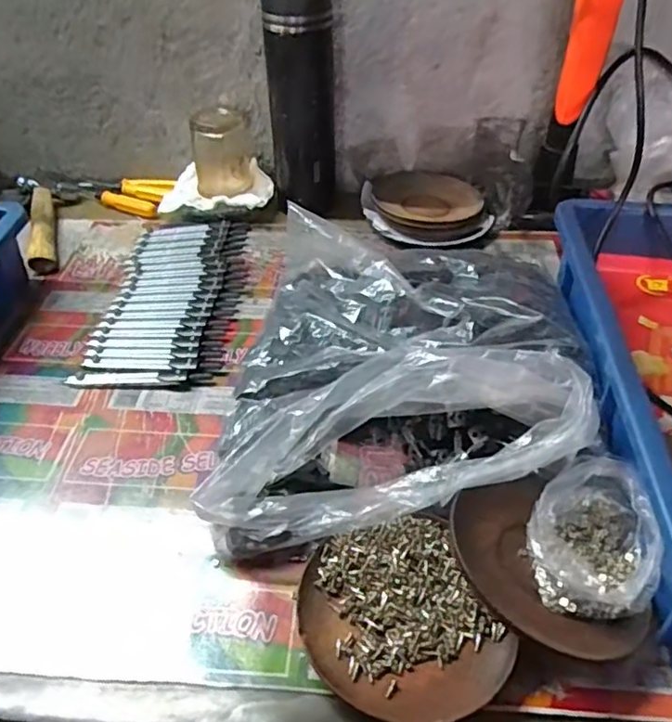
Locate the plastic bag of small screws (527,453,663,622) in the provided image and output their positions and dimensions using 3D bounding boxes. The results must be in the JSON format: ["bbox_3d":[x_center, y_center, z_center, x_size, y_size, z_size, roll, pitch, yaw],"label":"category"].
[{"bbox_3d":[0.145,0.100,0.336,0.088,0.039,0.071,-32,51,-28],"label":"plastic bag of small screws"}]

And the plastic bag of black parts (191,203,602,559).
[{"bbox_3d":[0.053,-0.001,0.435,0.238,0.061,0.286,3,44,7],"label":"plastic bag of black parts"}]

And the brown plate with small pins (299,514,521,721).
[{"bbox_3d":[0.034,0.137,0.322,0.096,0.013,0.105,-2,44,2],"label":"brown plate with small pins"}]

